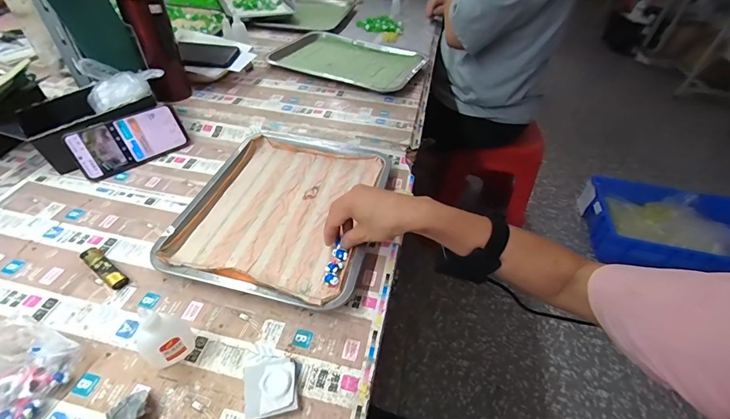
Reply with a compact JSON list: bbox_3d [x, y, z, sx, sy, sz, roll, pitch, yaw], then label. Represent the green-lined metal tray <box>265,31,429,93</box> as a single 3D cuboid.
[{"bbox_3d":[-0.052,-0.367,0.859,0.357,0.034,0.241,21,47,15],"label":"green-lined metal tray"}]

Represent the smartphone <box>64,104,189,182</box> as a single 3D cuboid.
[{"bbox_3d":[-0.392,-0.117,0.582,0.165,0.079,0.007,-35,22,-30],"label":"smartphone"}]

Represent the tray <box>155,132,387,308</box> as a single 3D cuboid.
[{"bbox_3d":[-0.113,-0.013,0.515,0.255,0.026,0.308,12,46,6],"label":"tray"}]

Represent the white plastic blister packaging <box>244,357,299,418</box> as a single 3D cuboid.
[{"bbox_3d":[-0.093,0.173,0.340,0.049,0.013,0.053,-8,47,-13],"label":"white plastic blister packaging"}]

